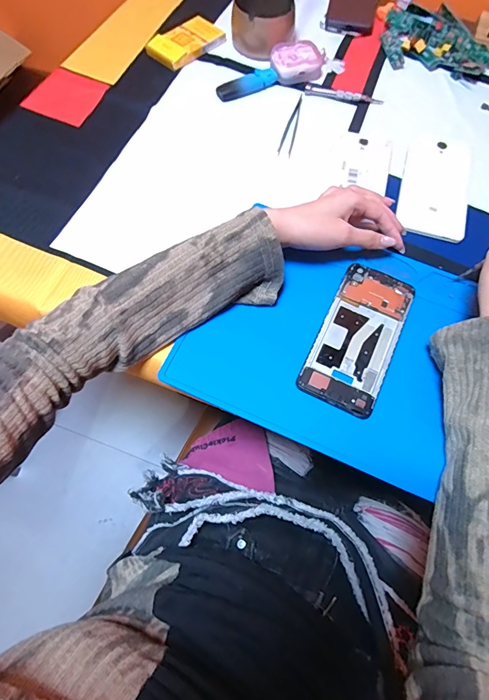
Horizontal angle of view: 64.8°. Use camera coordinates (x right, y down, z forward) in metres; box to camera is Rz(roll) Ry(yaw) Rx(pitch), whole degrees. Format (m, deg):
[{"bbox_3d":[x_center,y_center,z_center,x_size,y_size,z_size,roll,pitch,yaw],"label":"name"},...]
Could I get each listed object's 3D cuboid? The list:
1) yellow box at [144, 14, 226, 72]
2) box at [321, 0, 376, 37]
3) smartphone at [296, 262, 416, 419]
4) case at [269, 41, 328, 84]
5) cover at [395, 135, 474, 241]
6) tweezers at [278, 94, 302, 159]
[{"bbox_3d":[-0.078,-0.434,0.539,0.108,0.016,0.062,-41,74,-17],"label":"yellow box"},{"bbox_3d":[0.164,-0.532,0.590,0.072,0.015,0.139,11,67,3],"label":"box"},{"bbox_3d":[0.110,-0.015,0.369,0.070,0.008,0.151,25,68,9],"label":"smartphone"},{"bbox_3d":[0.074,-0.390,0.519,0.078,0.026,0.044,-11,68,-6],"label":"case"},{"bbox_3d":[0.227,-0.200,0.453,0.075,0.006,0.164,17,67,5],"label":"cover"},{"bbox_3d":[0.058,-0.284,0.485,0.016,0.006,0.105,11,67,3],"label":"tweezers"}]

